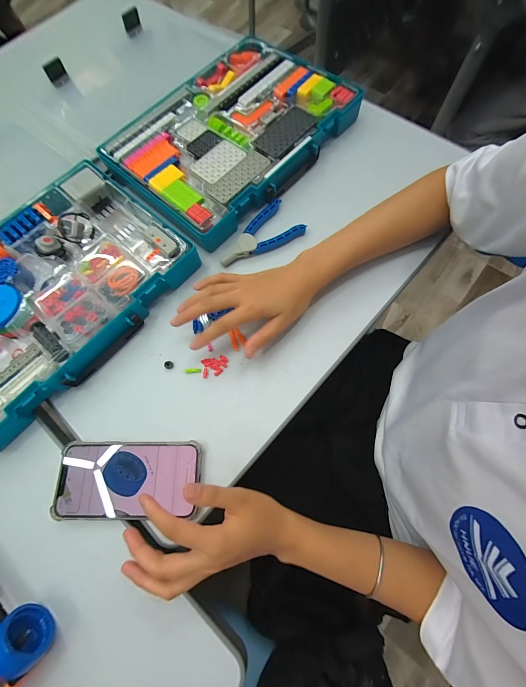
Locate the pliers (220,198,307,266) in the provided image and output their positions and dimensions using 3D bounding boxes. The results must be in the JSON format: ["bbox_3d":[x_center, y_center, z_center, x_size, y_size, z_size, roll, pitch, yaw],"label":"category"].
[{"bbox_3d":[-0.010,-0.164,0.410,0.126,0.015,0.069,-26,72,-5],"label":"pliers"}]

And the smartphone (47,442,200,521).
[{"bbox_3d":[-0.155,0.152,0.320,0.163,0.016,0.081,-5,77,1],"label":"smartphone"}]

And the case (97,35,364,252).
[{"bbox_3d":[-0.057,-0.339,0.445,0.260,0.037,0.349,40,78,15],"label":"case"}]

